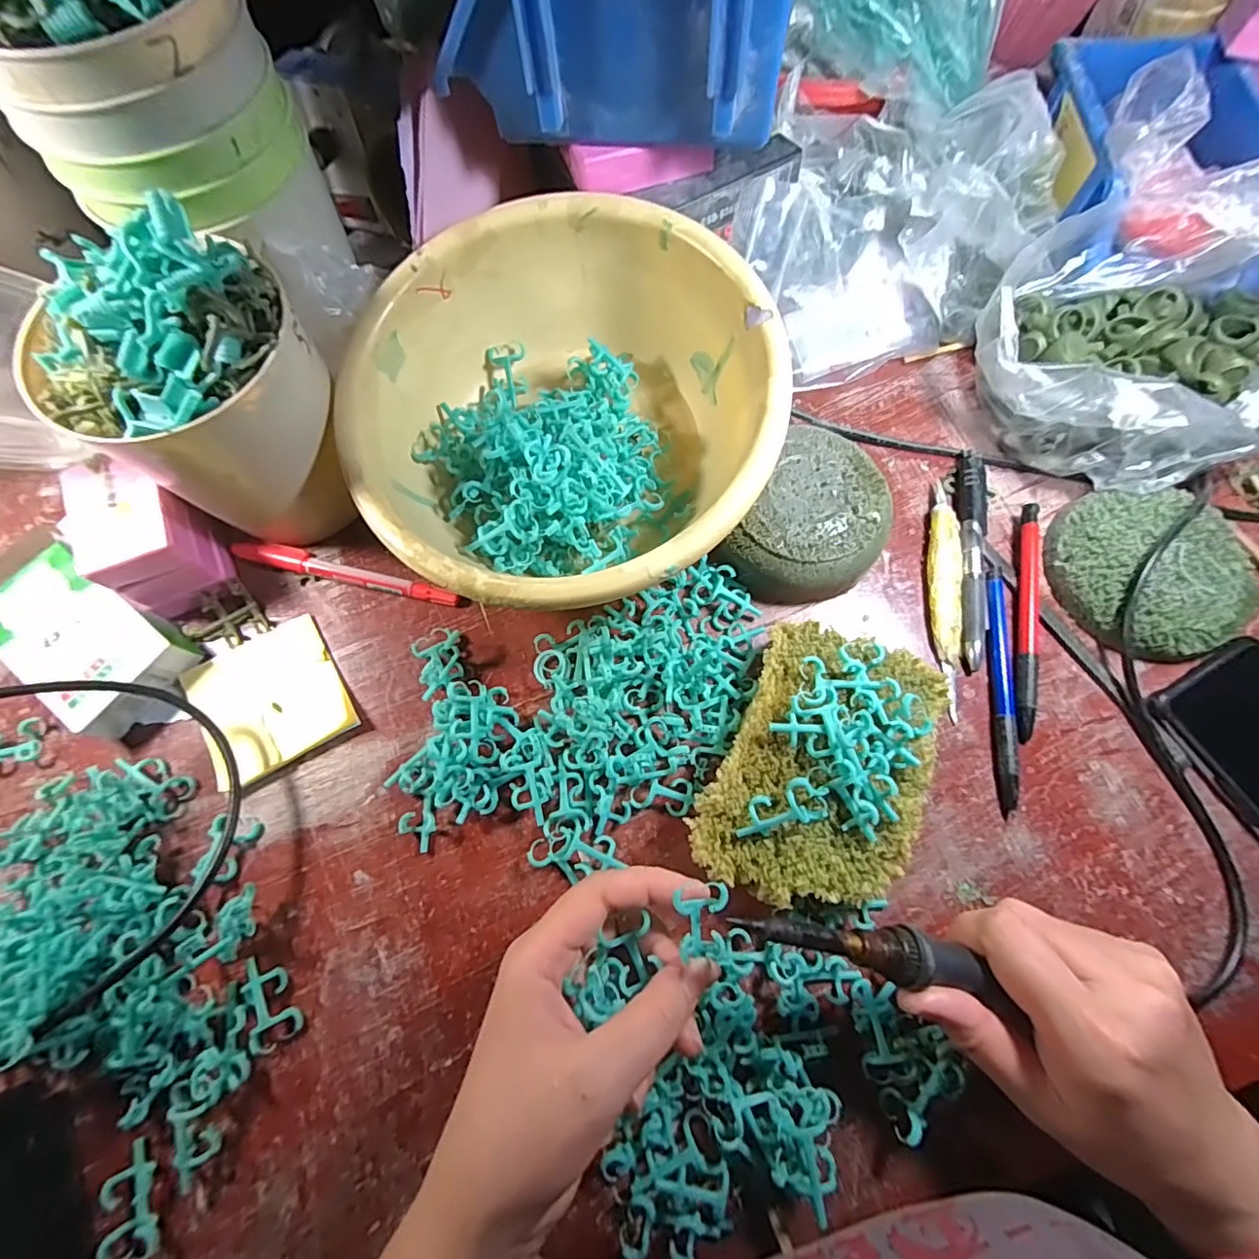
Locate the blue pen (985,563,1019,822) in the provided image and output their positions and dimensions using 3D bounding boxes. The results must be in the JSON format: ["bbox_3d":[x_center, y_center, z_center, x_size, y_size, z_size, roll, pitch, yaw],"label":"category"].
[{"bbox_3d":[0.208,0.030,0.310,0.012,0.009,0.138,7,73,2],"label":"blue pen"}]

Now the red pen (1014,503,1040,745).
[{"bbox_3d":[0.231,-0.008,0.320,0.013,0.013,0.141,13,73,4],"label":"red pen"}]

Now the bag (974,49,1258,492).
[{"bbox_3d":[0.321,-0.188,0.331,0.183,0.100,0.199,36,76,10],"label":"bag"}]

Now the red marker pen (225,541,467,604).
[{"bbox_3d":[-0.171,-0.034,0.333,0.139,0.010,0.014,14,73,4],"label":"red marker pen"}]

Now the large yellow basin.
[{"bbox_3d":[-0.036,-0.113,0.312,0.219,0.094,0.215,0,72,0],"label":"large yellow basin"}]

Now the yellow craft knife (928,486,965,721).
[{"bbox_3d":[0.188,-0.024,0.329,0.019,0.007,0.147,7,73,2],"label":"yellow craft knife"}]

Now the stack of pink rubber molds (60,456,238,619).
[{"bbox_3d":[-0.265,-0.053,0.313,0.049,0.056,0.072,-29,75,-9],"label":"stack of pink rubber molds"}]

